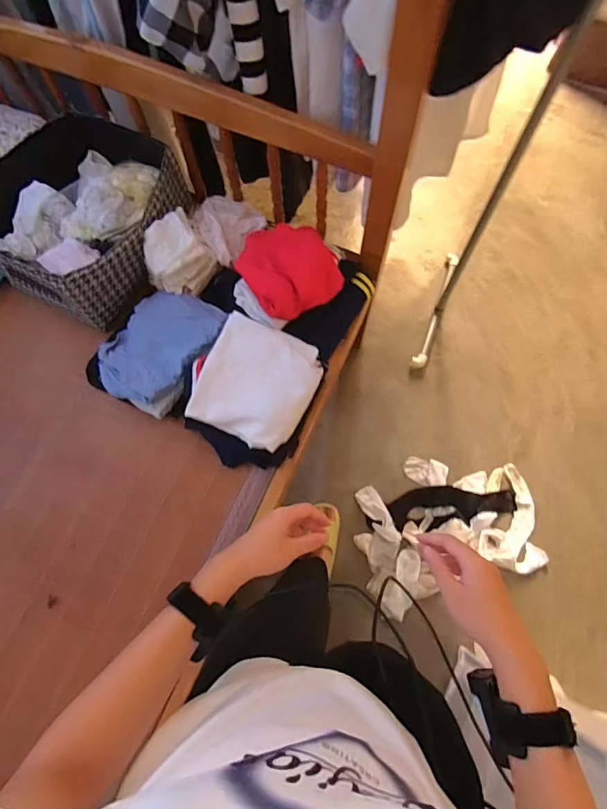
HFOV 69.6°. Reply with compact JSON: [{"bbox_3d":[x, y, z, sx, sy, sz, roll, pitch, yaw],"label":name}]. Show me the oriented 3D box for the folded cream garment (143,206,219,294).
[{"bbox_3d":[-0.277,-0.326,0.951,0.144,0.101,0.135,-42,76,-11],"label":"folded cream garment"}]

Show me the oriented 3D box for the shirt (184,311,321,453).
[{"bbox_3d":[-0.092,-0.044,0.847,0.206,0.078,0.220,26,75,9],"label":"shirt"}]

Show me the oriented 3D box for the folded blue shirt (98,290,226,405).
[{"bbox_3d":[-0.304,-0.131,0.921,0.192,0.043,0.267,32,76,10],"label":"folded blue shirt"}]

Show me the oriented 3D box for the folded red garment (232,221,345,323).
[{"bbox_3d":[-0.030,-0.297,0.915,0.192,0.066,0.199,-31,74,-8],"label":"folded red garment"}]

